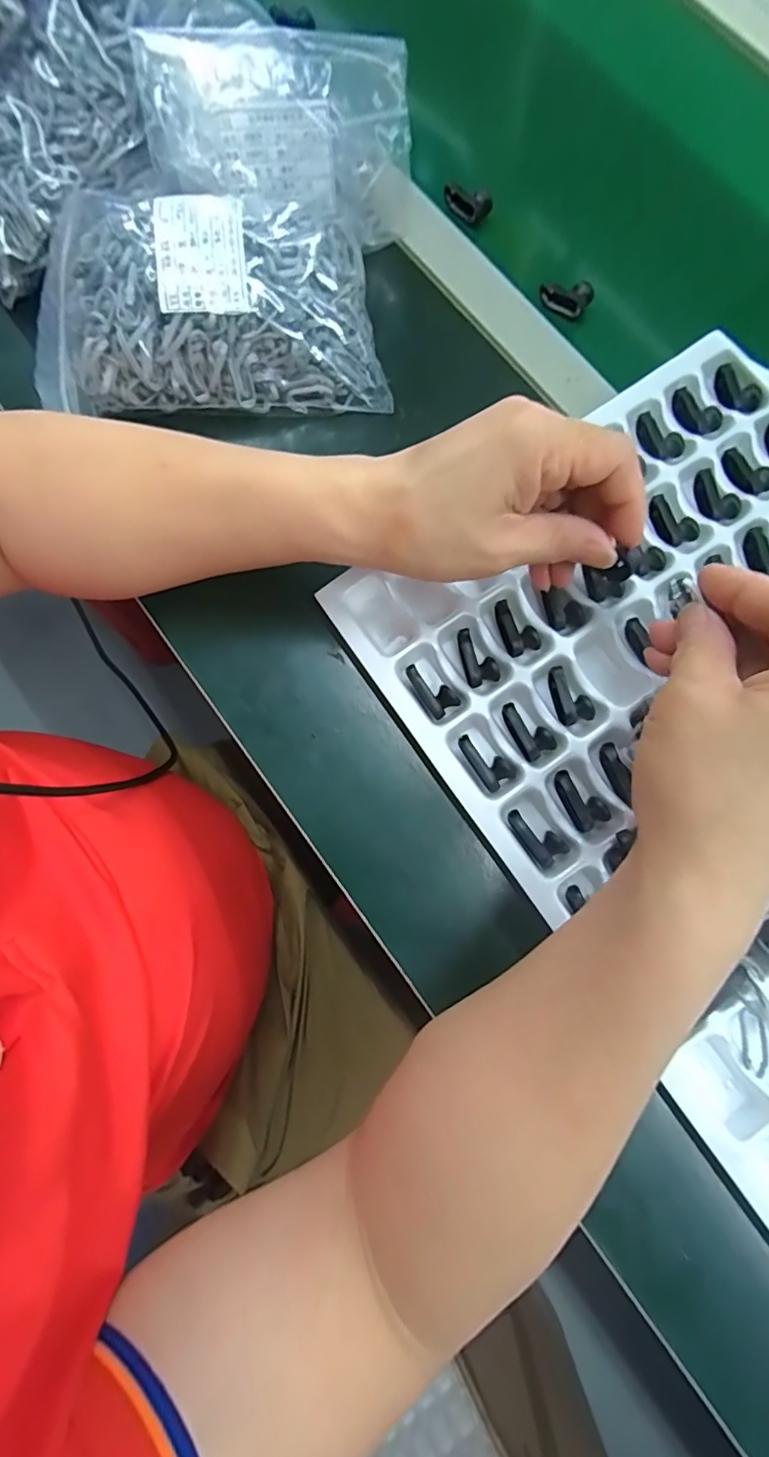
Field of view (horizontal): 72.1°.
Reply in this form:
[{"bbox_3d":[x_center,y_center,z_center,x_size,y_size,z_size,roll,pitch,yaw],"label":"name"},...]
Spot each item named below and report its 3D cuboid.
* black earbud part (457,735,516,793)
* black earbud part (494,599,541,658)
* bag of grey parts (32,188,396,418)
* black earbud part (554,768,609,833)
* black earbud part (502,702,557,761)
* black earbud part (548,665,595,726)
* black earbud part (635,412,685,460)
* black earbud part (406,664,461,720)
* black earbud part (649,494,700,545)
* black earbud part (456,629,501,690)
[{"bbox_3d":[0.058,0.017,0.302,0.018,0.006,0.035,-35,81,-7],"label":"black earbud part"},{"bbox_3d":[0.079,-0.062,0.318,0.020,0.008,0.035,-18,79,-4],"label":"black earbud part"},{"bbox_3d":[-0.112,-0.277,0.337,0.213,0.064,0.133,-6,79,-1],"label":"bag of grey parts"},{"bbox_3d":[0.111,0.040,0.298,0.019,0.011,0.035,-23,80,-5],"label":"black earbud part"},{"bbox_3d":[0.083,0.000,0.306,0.019,0.007,0.035,-29,80,-6],"label":"black earbud part"},{"bbox_3d":[0.110,-0.020,0.311,0.019,0.011,0.034,-9,79,-2],"label":"black earbud part"},{"bbox_3d":[0.179,-0.189,0.342,0.023,0.009,0.033,-10,79,-2],"label":"black earbud part"},{"bbox_3d":[0.028,-0.024,0.310,0.016,0.009,0.034,-35,81,-7],"label":"black earbud part"},{"bbox_3d":[0.179,-0.130,0.329,0.019,0.008,0.036,-23,80,-4],"label":"black earbud part"},{"bbox_3d":[0.055,-0.043,0.313,0.019,0.007,0.035,-16,79,-3],"label":"black earbud part"}]

